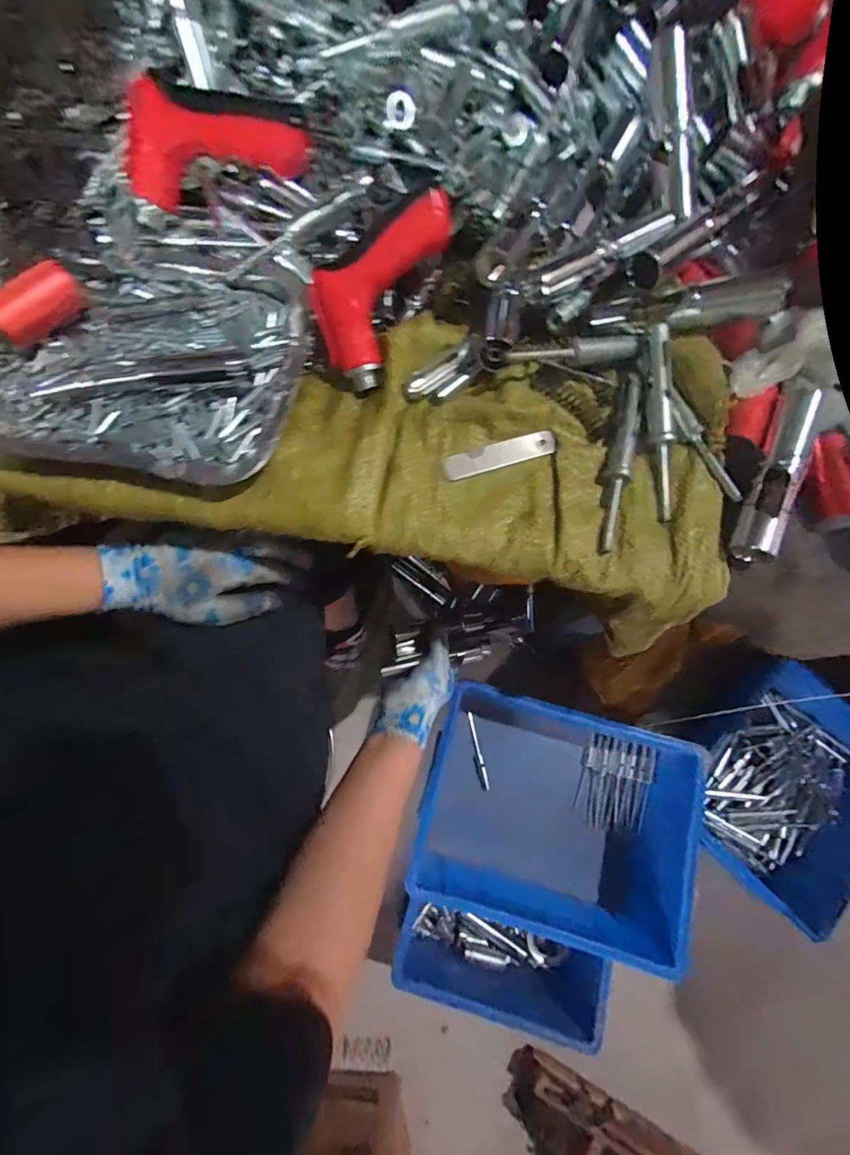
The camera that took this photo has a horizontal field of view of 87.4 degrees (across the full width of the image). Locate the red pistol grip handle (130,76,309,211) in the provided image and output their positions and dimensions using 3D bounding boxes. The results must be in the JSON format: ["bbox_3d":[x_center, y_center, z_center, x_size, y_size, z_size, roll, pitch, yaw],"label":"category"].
[{"bbox_3d":[-0.150,-0.306,0.319,0.131,0.066,0.032,-12,76,-2],"label":"red pistol grip handle"}]

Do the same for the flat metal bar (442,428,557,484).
[{"bbox_3d":[0.056,-0.092,0.334,0.085,0.004,0.020,-17,76,-4],"label":"flat metal bar"}]

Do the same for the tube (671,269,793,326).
[{"bbox_3d":[0.216,-0.199,0.319,0.071,0.018,0.023,-2,75,17],"label":"tube"}]

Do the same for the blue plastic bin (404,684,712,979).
[{"bbox_3d":[0.176,0.319,0.620,0.341,0.151,0.255,15,77,4],"label":"blue plastic bin"}]

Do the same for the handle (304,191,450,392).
[{"bbox_3d":[-0.032,-0.212,0.318,0.069,0.045,0.135,43,106,10],"label":"handle"}]

